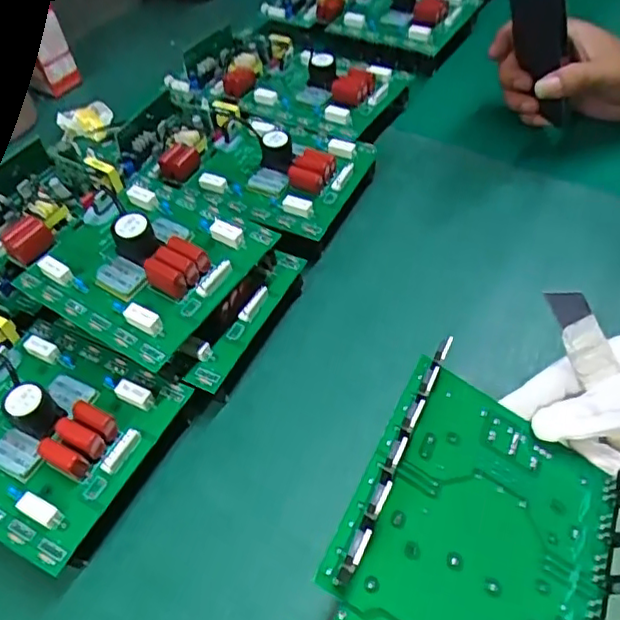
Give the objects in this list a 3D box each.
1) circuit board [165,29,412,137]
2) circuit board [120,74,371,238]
[{"bbox_3d":[-0.019,-0.236,0.585,0.204,0.032,0.121,24,57,23],"label":"circuit board"},{"bbox_3d":[-0.059,-0.137,0.519,0.212,0.035,0.124,20,55,20],"label":"circuit board"}]

